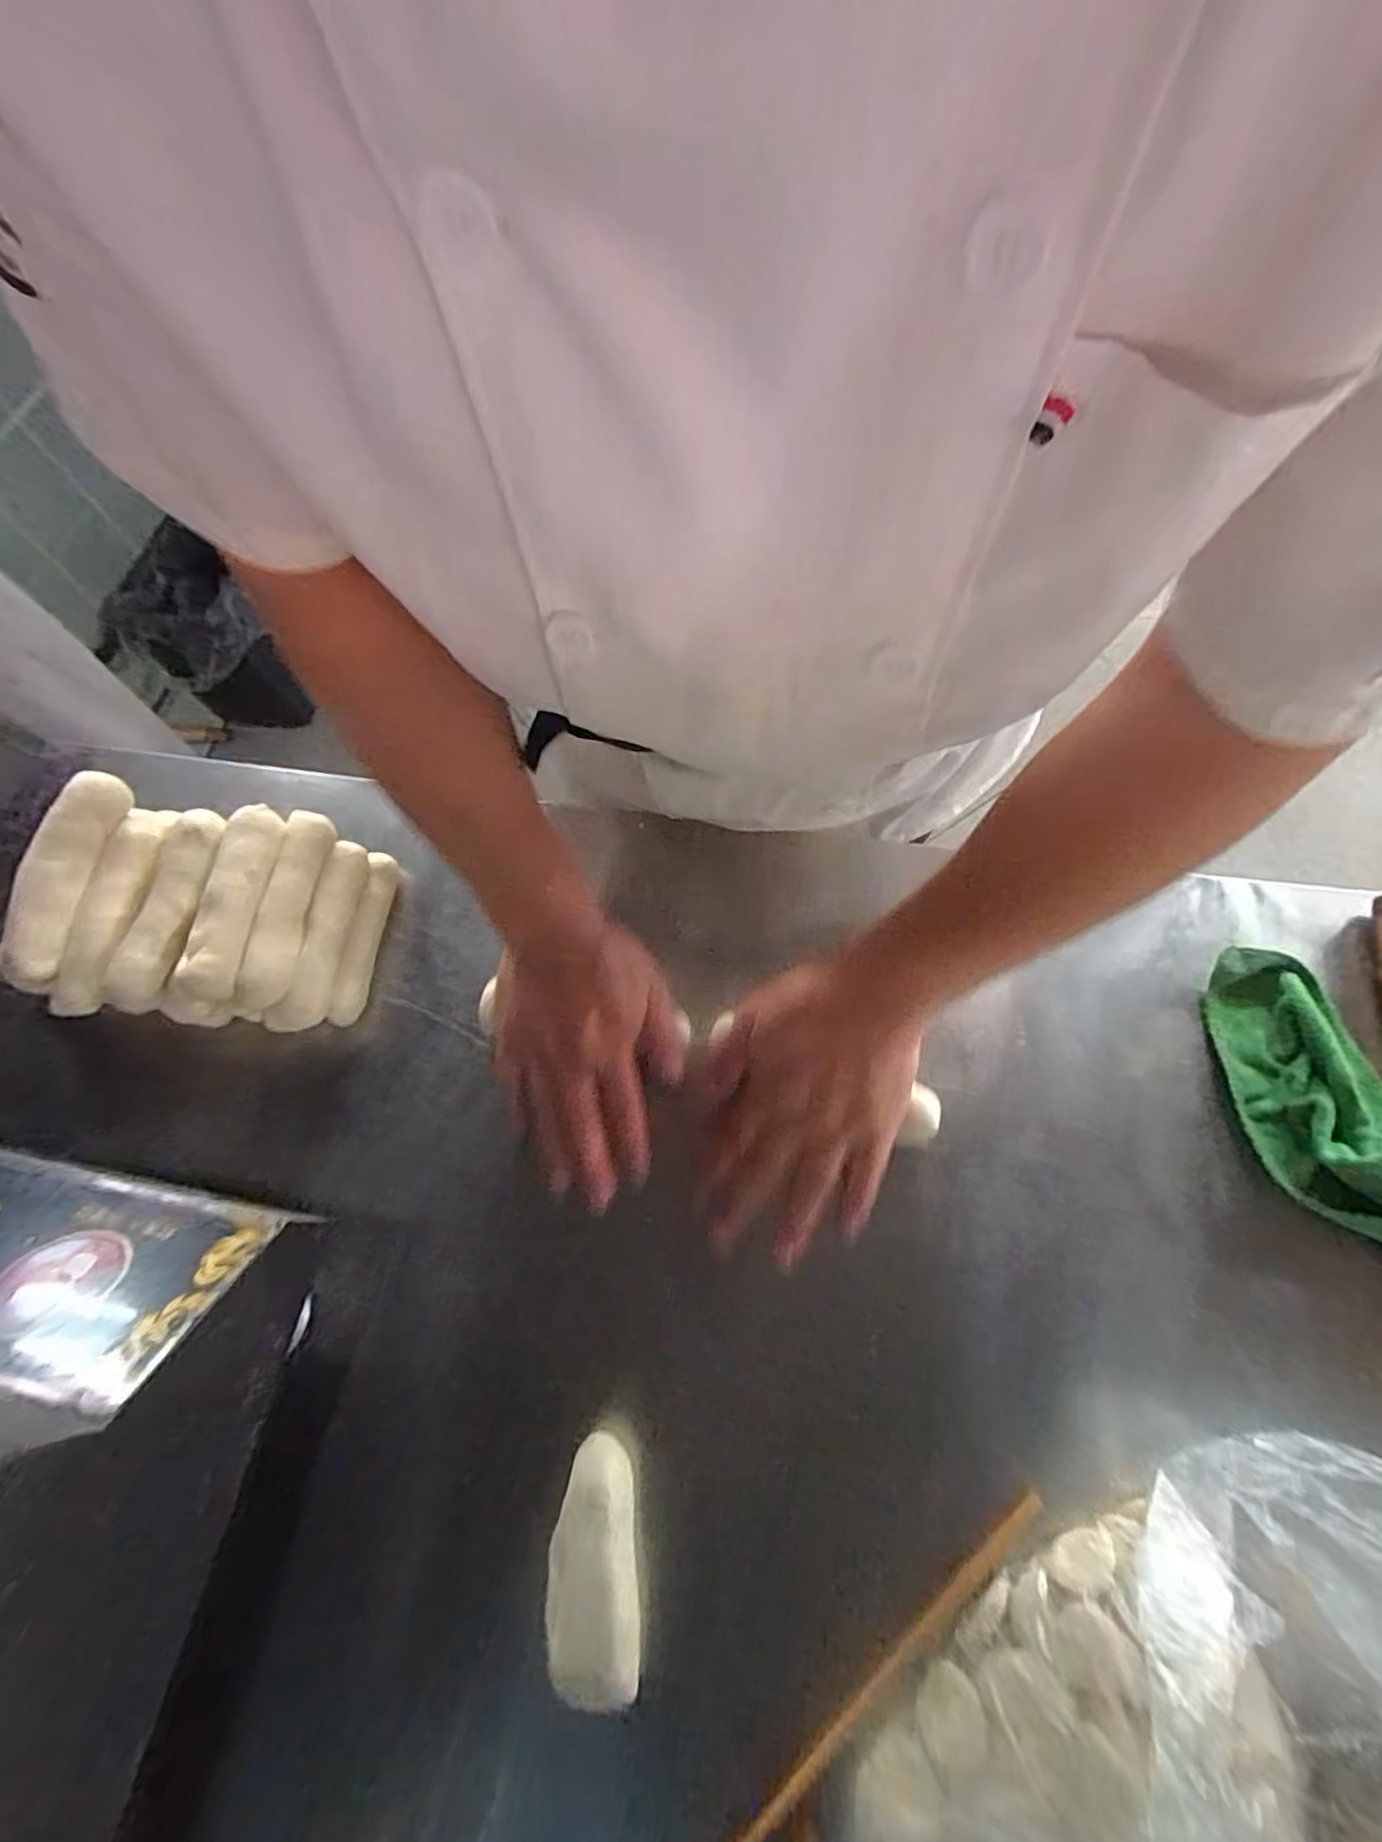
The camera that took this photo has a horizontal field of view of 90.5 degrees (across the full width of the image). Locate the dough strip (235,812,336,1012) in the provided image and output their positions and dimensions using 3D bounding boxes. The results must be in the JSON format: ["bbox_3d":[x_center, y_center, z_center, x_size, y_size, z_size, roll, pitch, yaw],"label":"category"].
[{"bbox_3d":[-0.269,-0.012,0.459,0.027,0.021,0.140,0,66,4],"label":"dough strip"}]

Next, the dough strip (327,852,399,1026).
[{"bbox_3d":[-0.238,0.009,0.496,0.019,0.025,0.127,0,66,4],"label":"dough strip"}]

